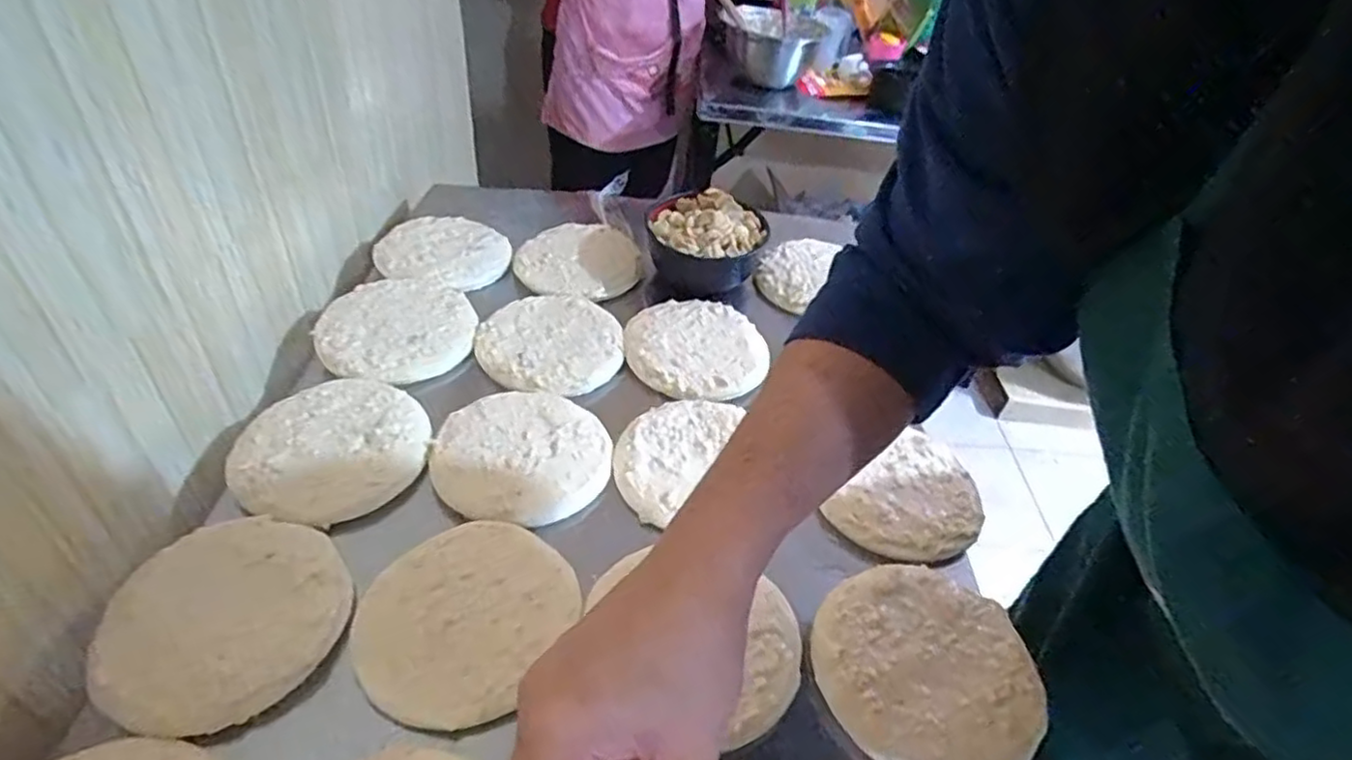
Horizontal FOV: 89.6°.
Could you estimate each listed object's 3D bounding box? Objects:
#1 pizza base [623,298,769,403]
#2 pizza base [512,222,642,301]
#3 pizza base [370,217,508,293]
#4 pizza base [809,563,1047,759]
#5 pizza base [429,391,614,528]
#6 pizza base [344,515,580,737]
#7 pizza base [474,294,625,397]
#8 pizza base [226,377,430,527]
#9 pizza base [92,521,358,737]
[{"bbox_3d":[0.022,-0.035,0.713,0.146,0.012,0.138,4,42,-4],"label":"pizza base"},{"bbox_3d":[-0.117,-0.146,0.820,0.146,0.015,0.150,-2,43,-10],"label":"pizza base"},{"bbox_3d":[-0.275,-0.149,0.793,0.141,0.022,0.134,4,42,-4],"label":"pizza base"},{"bbox_3d":[0.168,0.194,0.466,0.144,0.016,0.142,4,42,-4],"label":"pizza base"},{"bbox_3d":[-0.131,0.061,0.580,0.141,0.015,0.136,4,42,-4],"label":"pizza base"},{"bbox_3d":[-0.144,0.157,0.466,0.129,0.012,0.144,24,44,18],"label":"pizza base"},{"bbox_3d":[-0.125,-0.040,0.698,0.137,0.016,0.148,4,42,-4],"label":"pizza base"},{"bbox_3d":[-0.281,0.049,0.560,0.135,0.009,0.146,6,42,-2],"label":"pizza base"},{"bbox_3d":[-0.295,0.149,0.443,0.143,0.013,0.141,35,49,28],"label":"pizza base"}]

